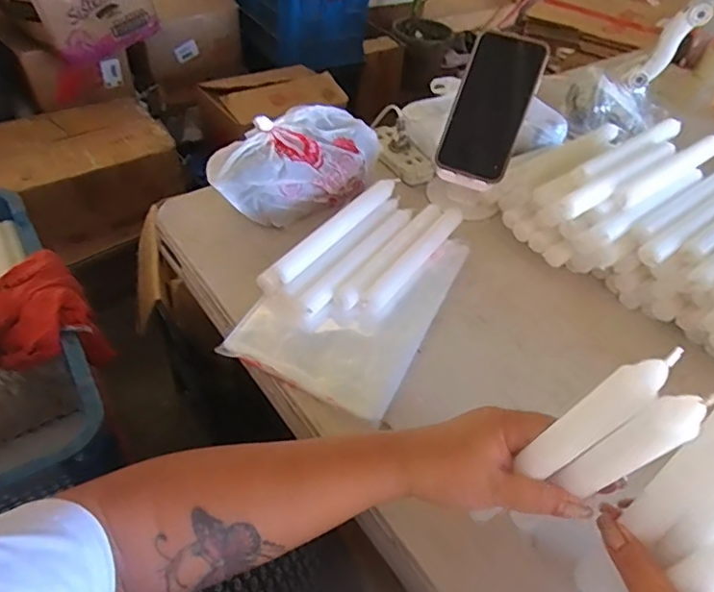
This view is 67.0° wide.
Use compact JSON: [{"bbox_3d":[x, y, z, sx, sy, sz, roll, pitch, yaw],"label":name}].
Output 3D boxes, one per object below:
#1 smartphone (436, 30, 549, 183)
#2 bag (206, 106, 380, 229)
[{"bbox_3d":[0.148,-0.210,0.600,0.080,0.151,0.013,21,14,12],"label":"smartphone"},{"bbox_3d":[-0.070,-0.152,0.624,0.199,0.078,0.092,-29,57,-29],"label":"bag"}]

